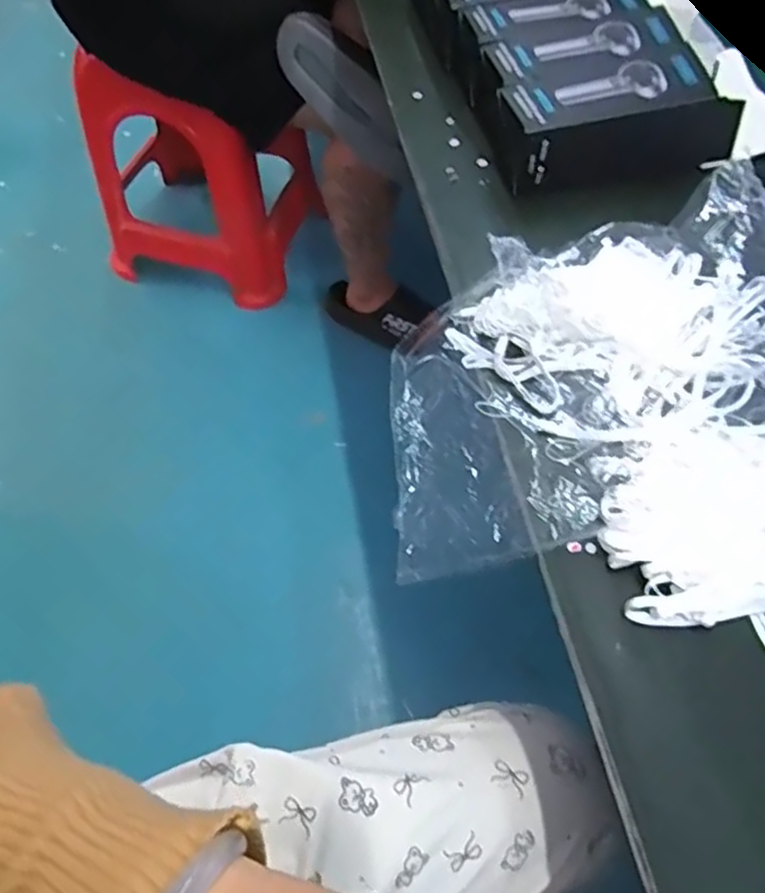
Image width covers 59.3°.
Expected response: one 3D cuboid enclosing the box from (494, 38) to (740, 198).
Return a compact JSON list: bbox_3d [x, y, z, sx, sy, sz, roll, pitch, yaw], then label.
[{"bbox_3d":[0.188,-0.267,0.557,0.197,0.071,0.086,-6,59,-6],"label":"box"}]

